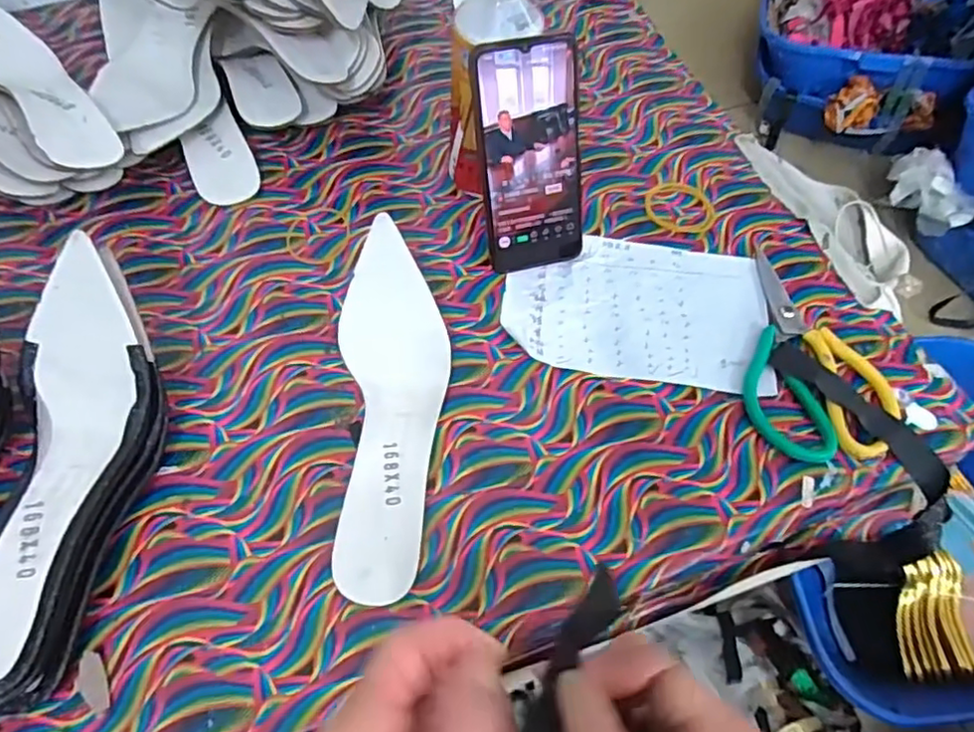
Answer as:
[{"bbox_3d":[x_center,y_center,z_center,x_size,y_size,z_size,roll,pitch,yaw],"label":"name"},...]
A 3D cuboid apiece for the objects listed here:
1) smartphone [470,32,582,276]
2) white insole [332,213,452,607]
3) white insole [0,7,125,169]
[{"bbox_3d":[0.032,-0.148,0.464,0.075,0.159,0.004,-13,31,-8],"label":"smartphone"},{"bbox_3d":[-0.062,0.022,0.416,0.072,0.056,0.239,-3,60,-5],"label":"white insole"},{"bbox_3d":[-0.368,-0.229,0.494,0.068,0.039,0.254,-38,69,-21],"label":"white insole"}]

